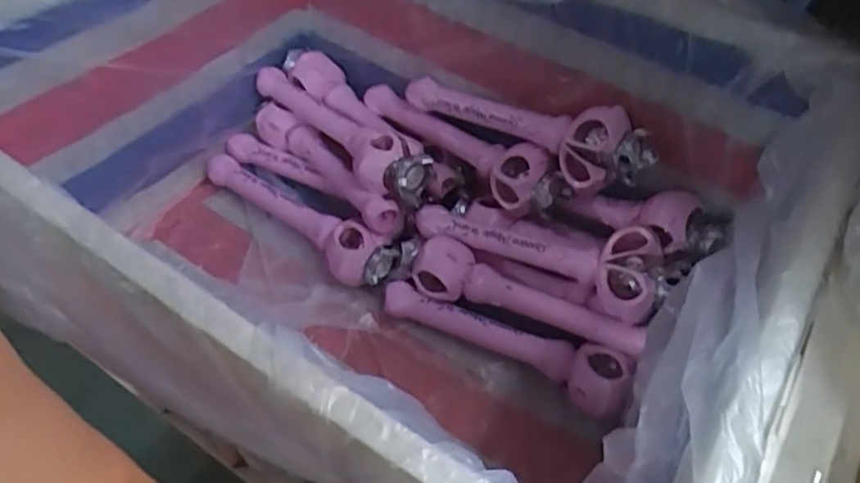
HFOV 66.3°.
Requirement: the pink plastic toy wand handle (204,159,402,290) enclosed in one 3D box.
[{"bbox_3d":[-0.196,-0.040,0.948,0.348,0.052,0.063,32,55,21],"label":"pink plastic toy wand handle"}]

